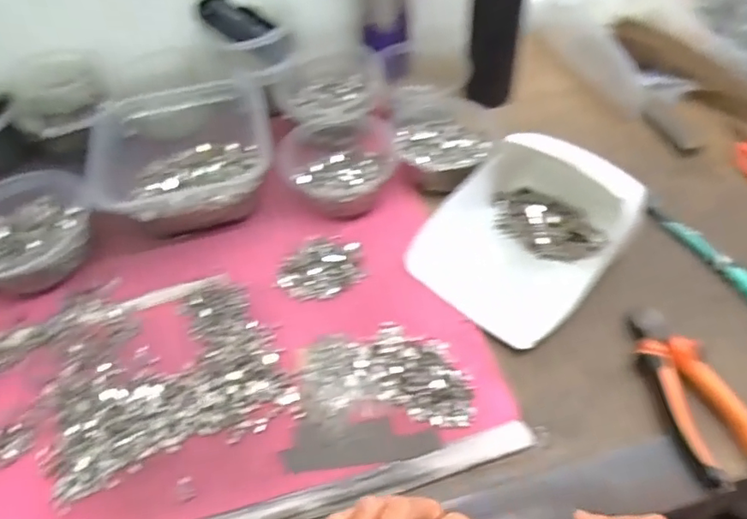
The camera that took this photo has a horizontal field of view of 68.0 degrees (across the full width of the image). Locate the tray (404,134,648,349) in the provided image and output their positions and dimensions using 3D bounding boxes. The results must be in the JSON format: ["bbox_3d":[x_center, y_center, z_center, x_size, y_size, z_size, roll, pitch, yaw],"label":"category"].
[{"bbox_3d":[0.142,-0.036,0.504,0.156,0.077,0.190,37,64,26],"label":"tray"}]

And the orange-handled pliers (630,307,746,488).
[{"bbox_3d":[0.245,0.101,0.437,0.053,0.029,0.140,-15,51,-7],"label":"orange-handled pliers"}]

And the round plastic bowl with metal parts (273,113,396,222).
[{"bbox_3d":[-0.035,-0.104,0.575,0.113,0.058,0.112,-2,51,3],"label":"round plastic bowl with metal parts"}]

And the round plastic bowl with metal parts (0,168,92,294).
[{"bbox_3d":[-0.336,-0.025,0.534,0.105,0.081,0.118,6,52,10],"label":"round plastic bowl with metal parts"}]

